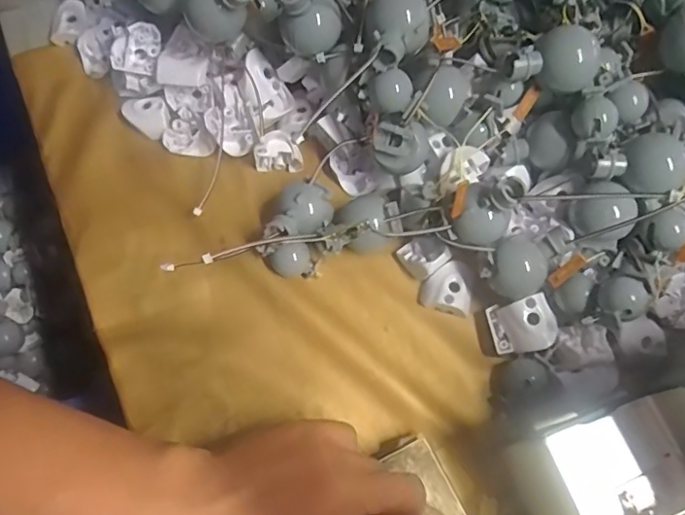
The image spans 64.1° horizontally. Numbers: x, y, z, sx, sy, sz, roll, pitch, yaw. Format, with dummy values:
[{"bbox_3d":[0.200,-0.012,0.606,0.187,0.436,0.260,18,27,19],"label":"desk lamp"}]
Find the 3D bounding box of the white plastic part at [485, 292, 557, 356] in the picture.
[{"bbox_3d":[0.108,0.042,0.331,0.033,0.021,0.032,-7,69,-6],"label":"white plastic part"}]

